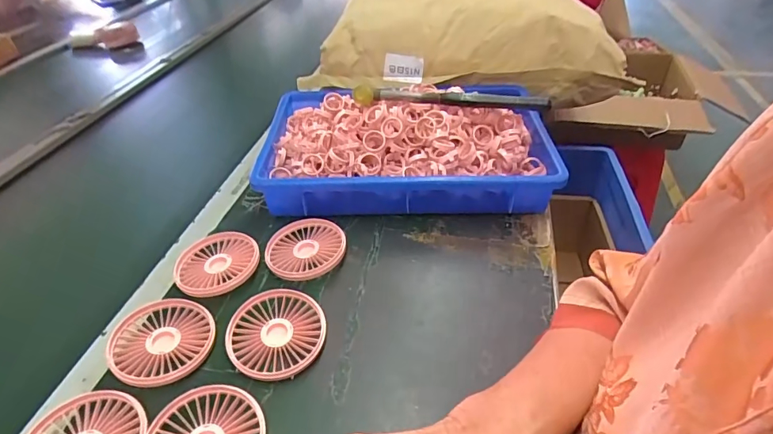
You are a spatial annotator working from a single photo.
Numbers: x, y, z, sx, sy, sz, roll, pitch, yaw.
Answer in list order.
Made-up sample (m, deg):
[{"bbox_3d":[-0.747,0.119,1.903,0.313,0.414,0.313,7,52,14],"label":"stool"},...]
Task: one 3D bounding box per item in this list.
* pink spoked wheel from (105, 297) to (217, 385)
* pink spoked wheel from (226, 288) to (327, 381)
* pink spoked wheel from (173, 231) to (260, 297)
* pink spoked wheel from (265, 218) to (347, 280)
[{"bbox_3d":[-0.206,0.113,0.410,0.086,0.014,0.087,12,42,12],"label":"pink spoked wheel"},{"bbox_3d":[-0.102,0.106,0.414,0.085,0.016,0.086,1,41,-1],"label":"pink spoked wheel"},{"bbox_3d":[-0.181,0.050,0.483,0.085,0.014,0.084,1,41,-1],"label":"pink spoked wheel"},{"bbox_3d":[-0.089,0.037,0.498,0.085,0.018,0.084,-2,41,-4],"label":"pink spoked wheel"}]

